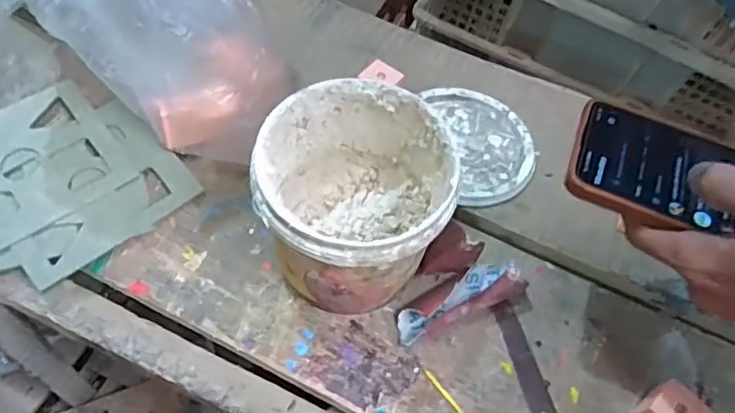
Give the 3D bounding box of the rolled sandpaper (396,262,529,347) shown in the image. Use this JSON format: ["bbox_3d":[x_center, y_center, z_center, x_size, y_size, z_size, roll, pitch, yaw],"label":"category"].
[{"bbox_3d":[0.065,0.065,0.438,0.095,0.028,0.034,-18,63,-14],"label":"rolled sandpaper"}]

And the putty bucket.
[{"bbox_3d":[-0.010,0.003,0.413,0.116,0.123,0.123,4,59,-6],"label":"putty bucket"}]

